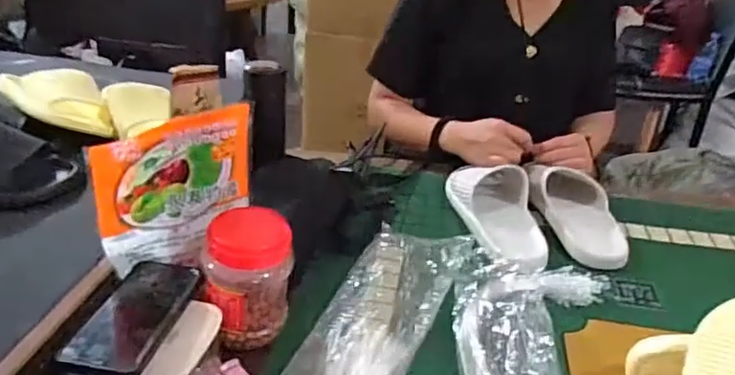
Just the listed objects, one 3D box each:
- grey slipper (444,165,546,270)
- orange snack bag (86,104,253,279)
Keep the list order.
[{"bbox_3d":[0.195,0.043,0.888,0.112,0.067,0.282,3,30,-4],"label":"grey slipper"},{"bbox_3d":[-0.208,0.007,0.665,0.032,0.170,0.176,28,37,34],"label":"orange snack bag"}]

